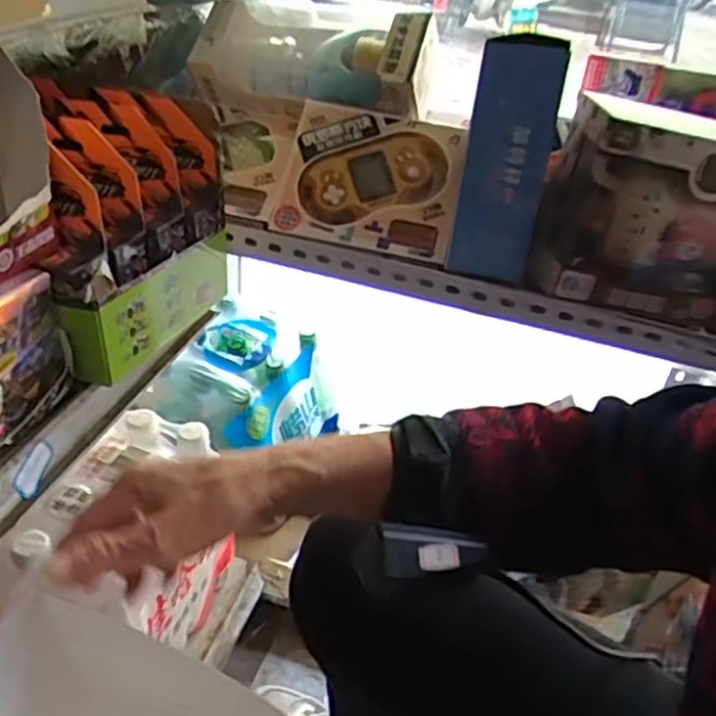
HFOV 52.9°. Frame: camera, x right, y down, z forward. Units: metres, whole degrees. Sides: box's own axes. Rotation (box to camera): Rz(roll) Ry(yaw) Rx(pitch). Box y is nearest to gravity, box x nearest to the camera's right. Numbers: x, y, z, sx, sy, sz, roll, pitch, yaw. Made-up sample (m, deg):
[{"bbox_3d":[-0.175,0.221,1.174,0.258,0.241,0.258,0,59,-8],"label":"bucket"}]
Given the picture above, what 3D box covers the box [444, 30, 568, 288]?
[{"bbox_3d":[0.126,-0.165,0.608,0.067,0.187,0.047,7,34,0],"label":"box"}]

